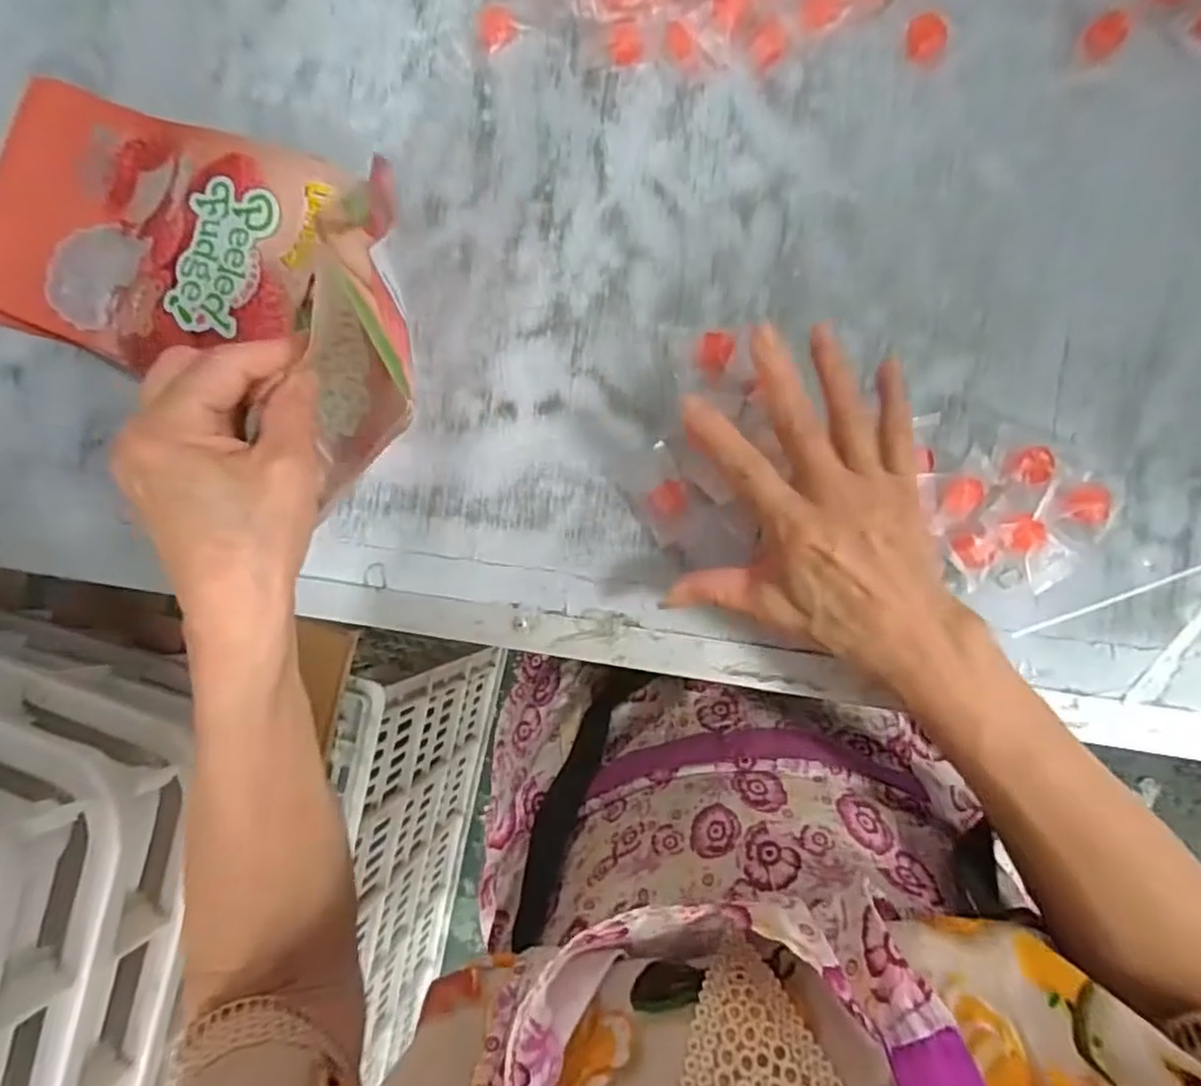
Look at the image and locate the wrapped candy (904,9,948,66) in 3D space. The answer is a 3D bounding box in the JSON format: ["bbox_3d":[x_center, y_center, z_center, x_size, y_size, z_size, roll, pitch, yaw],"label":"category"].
[{"bbox_3d":[0.186,-0.290,0.378,0.024,0.011,0.021,21,92,9],"label":"wrapped candy"}]

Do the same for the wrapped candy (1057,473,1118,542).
[{"bbox_3d":[0.264,-0.021,0.352,0.030,0.016,0.029,0,89,9],"label":"wrapped candy"}]

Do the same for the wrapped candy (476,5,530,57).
[{"bbox_3d":[-0.065,-0.329,0.421,0.030,0.009,0.025,-30,84,8],"label":"wrapped candy"}]

